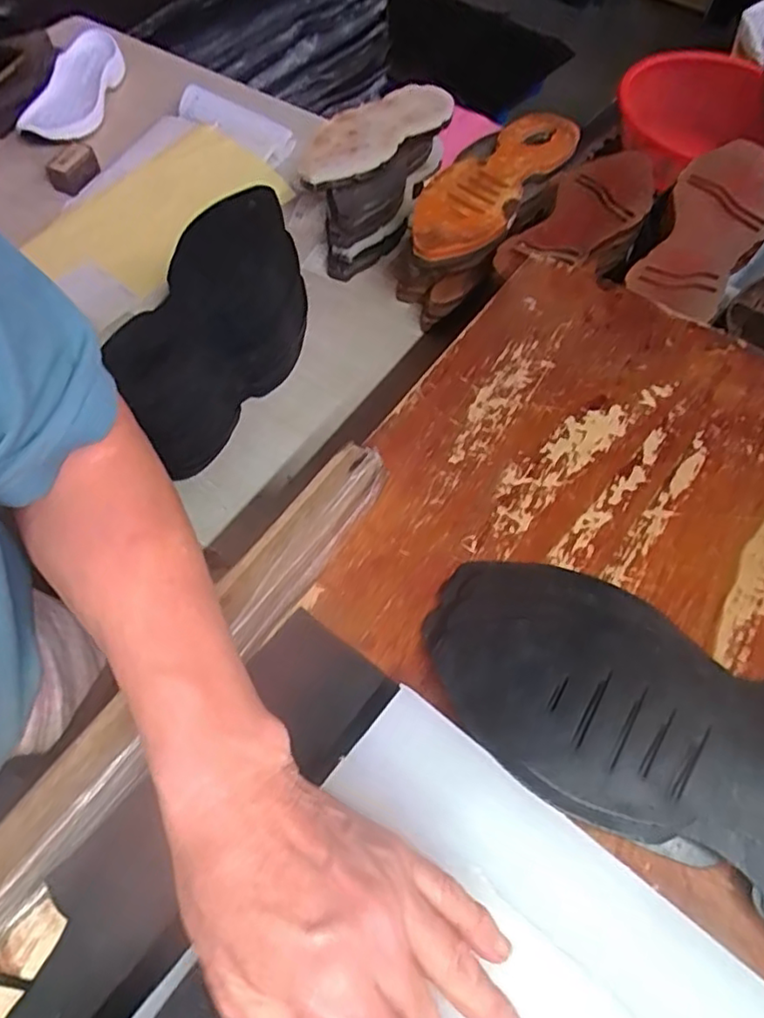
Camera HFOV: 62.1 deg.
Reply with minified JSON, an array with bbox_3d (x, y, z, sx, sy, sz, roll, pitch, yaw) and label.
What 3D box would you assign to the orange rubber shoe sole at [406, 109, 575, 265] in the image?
[{"bbox_3d":[0.132,-0.388,0.745,0.106,0.025,0.319,31,63,17],"label":"orange rubber shoe sole"}]

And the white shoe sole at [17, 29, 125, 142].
[{"bbox_3d":[-0.487,-0.671,1.002,0.096,0.036,0.267,2,58,1],"label":"white shoe sole"}]

